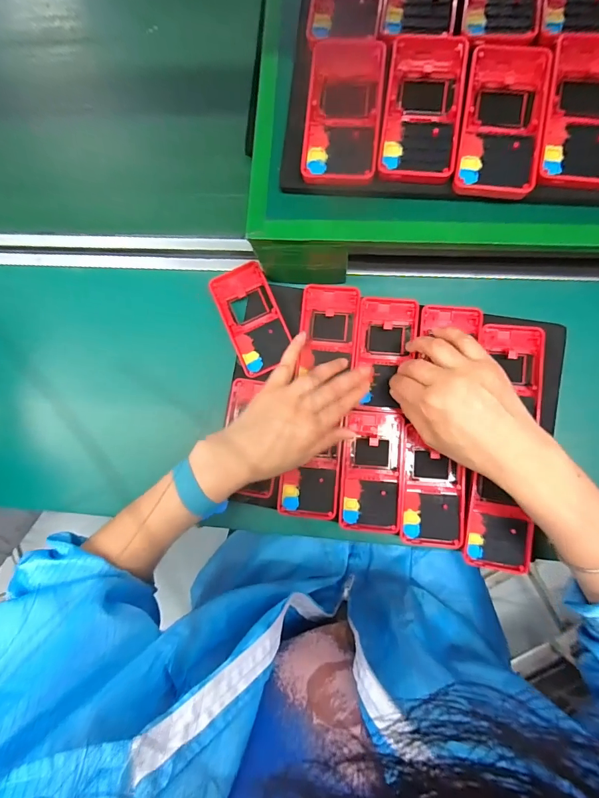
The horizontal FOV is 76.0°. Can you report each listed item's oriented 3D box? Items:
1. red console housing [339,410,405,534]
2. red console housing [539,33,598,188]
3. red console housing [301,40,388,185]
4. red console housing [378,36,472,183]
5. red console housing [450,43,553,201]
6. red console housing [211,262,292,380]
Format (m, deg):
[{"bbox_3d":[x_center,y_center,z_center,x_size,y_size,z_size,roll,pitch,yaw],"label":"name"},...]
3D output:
[{"bbox_3d":[0.075,0.074,0.398,0.060,0.013,0.122,4,85,7],"label":"red console housing"},{"bbox_3d":[0.232,-0.233,0.310,0.063,0.012,0.126,10,85,8],"label":"red console housing"},{"bbox_3d":[0.038,-0.246,0.330,0.063,0.013,0.125,5,85,7],"label":"red console housing"},{"bbox_3d":[0.103,-0.244,0.323,0.062,0.013,0.123,6,85,8],"label":"red console housing"},{"bbox_3d":[0.167,-0.231,0.317,0.063,0.010,0.127,8,85,8],"label":"red console housing"},{"bbox_3d":[-0.053,-0.091,0.430,0.062,0.017,0.123,-23,82,4],"label":"red console housing"}]

